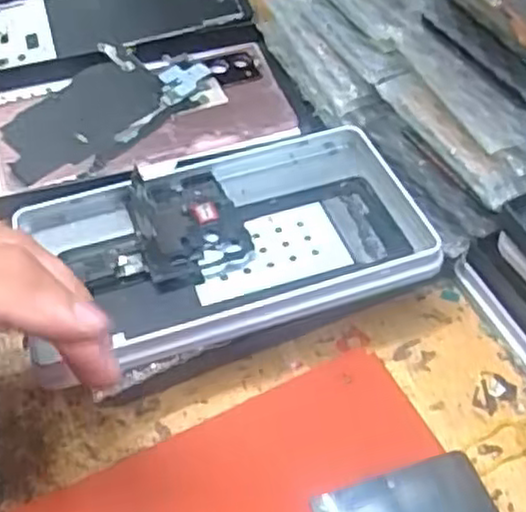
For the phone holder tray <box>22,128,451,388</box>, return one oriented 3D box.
[{"bbox_3d":[-0.020,0.000,0.346,0.186,0.040,0.111,-13,53,-9],"label":"phone holder tray"}]

